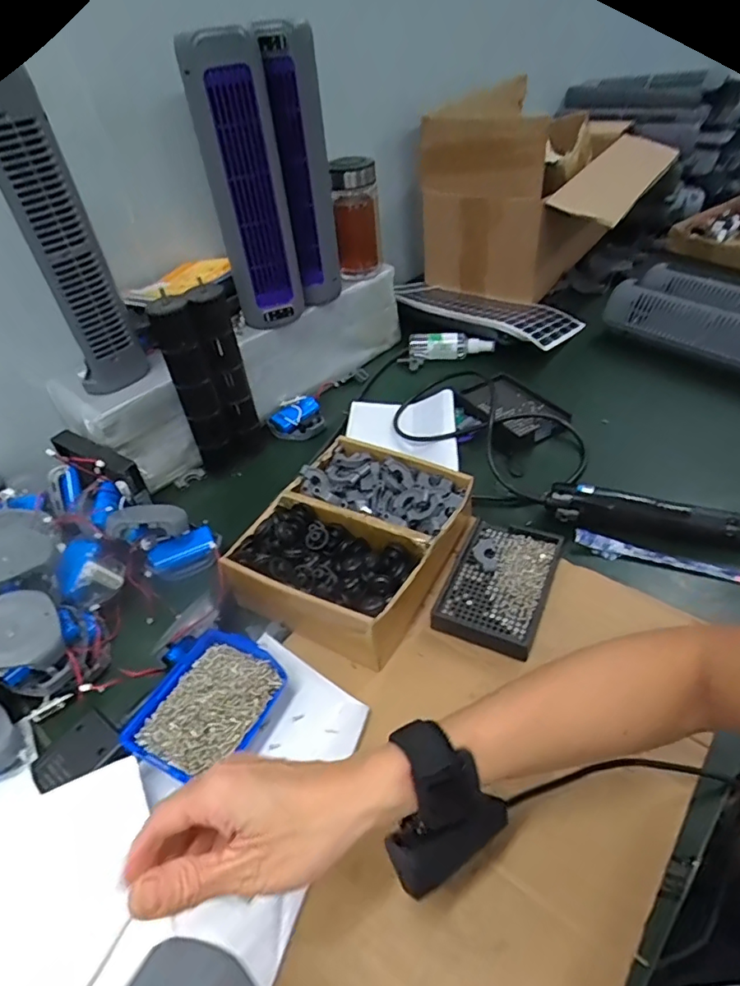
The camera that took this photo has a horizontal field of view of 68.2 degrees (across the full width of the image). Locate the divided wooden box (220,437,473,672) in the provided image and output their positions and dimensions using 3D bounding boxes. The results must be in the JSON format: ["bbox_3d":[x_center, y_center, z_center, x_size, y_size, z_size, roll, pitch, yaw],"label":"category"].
[{"bbox_3d":[-0.013,0.044,0.547,0.170,0.062,0.211,18,48,25],"label":"divided wooden box"}]

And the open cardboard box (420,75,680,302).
[{"bbox_3d":[0.304,-0.529,1.004,0.280,0.276,0.399,-32,47,-26],"label":"open cardboard box"}]

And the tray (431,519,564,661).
[{"bbox_3d":[0.124,0.085,0.526,0.089,0.025,0.137,15,46,22],"label":"tray"}]

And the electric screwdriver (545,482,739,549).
[{"bbox_3d":[0.301,0.030,0.560,0.230,0.039,0.038,8,44,16],"label":"electric screwdriver"}]

